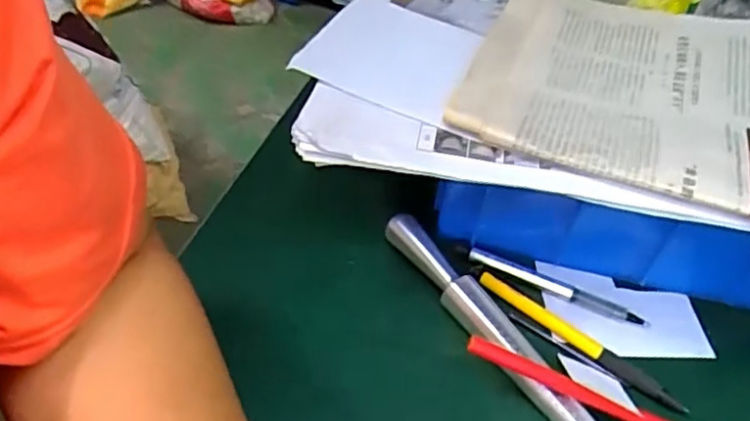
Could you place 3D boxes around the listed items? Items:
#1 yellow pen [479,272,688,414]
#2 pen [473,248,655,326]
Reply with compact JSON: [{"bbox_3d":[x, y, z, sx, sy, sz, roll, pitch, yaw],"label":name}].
[{"bbox_3d":[0.118,0.074,0.367,0.128,0.008,0.013,33,50,24],"label":"yellow pen"},{"bbox_3d":[0.114,0.047,0.395,0.112,0.008,0.012,21,46,14],"label":"pen"}]

